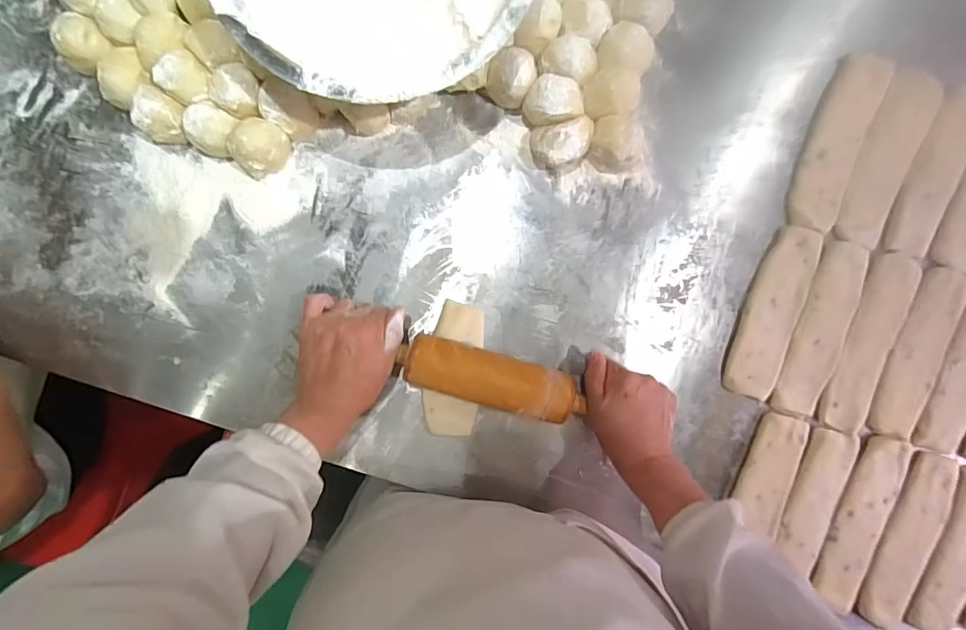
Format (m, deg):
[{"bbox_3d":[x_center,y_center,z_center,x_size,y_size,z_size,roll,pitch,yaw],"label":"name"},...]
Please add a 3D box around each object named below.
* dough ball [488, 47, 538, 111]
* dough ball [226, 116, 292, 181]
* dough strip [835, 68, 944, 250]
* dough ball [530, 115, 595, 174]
[{"bbox_3d":[0.028,-0.238,0.494,0.045,0.054,0.040,19,92,-1],"label":"dough ball"},{"bbox_3d":[-0.225,-0.170,0.496,0.055,0.046,0.046,-41,92,1],"label":"dough ball"},{"bbox_3d":[0.434,-0.167,0.524,0.056,0.013,0.188,19,92,-1],"label":"dough strip"},{"bbox_3d":[0.083,-0.174,0.503,0.062,0.047,0.044,-8,92,0],"label":"dough ball"}]

